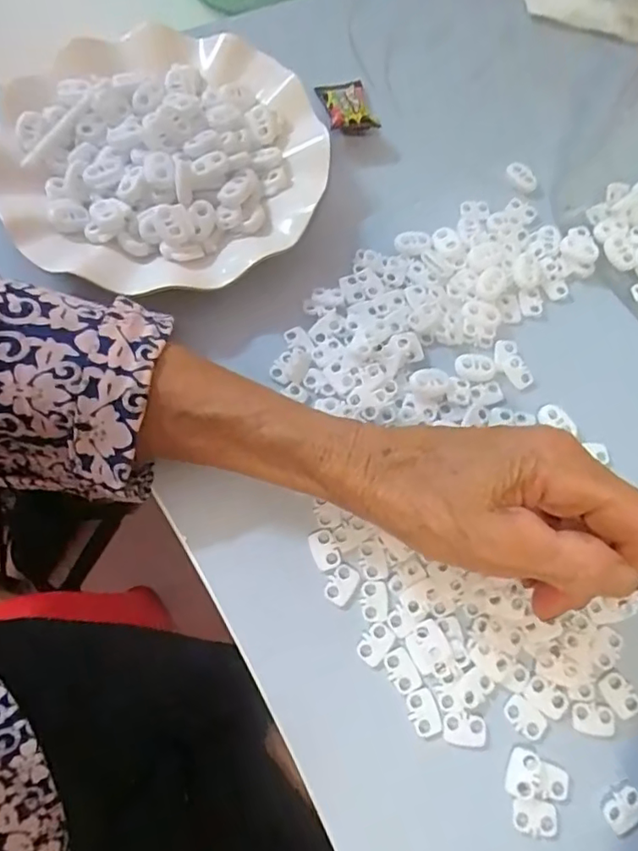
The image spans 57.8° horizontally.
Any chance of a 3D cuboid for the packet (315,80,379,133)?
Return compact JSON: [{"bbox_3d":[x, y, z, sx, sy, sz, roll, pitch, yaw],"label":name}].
[{"bbox_3d":[0.018,-0.204,0.367,0.030,0.015,0.051,-8,67,-5],"label":"packet"}]

